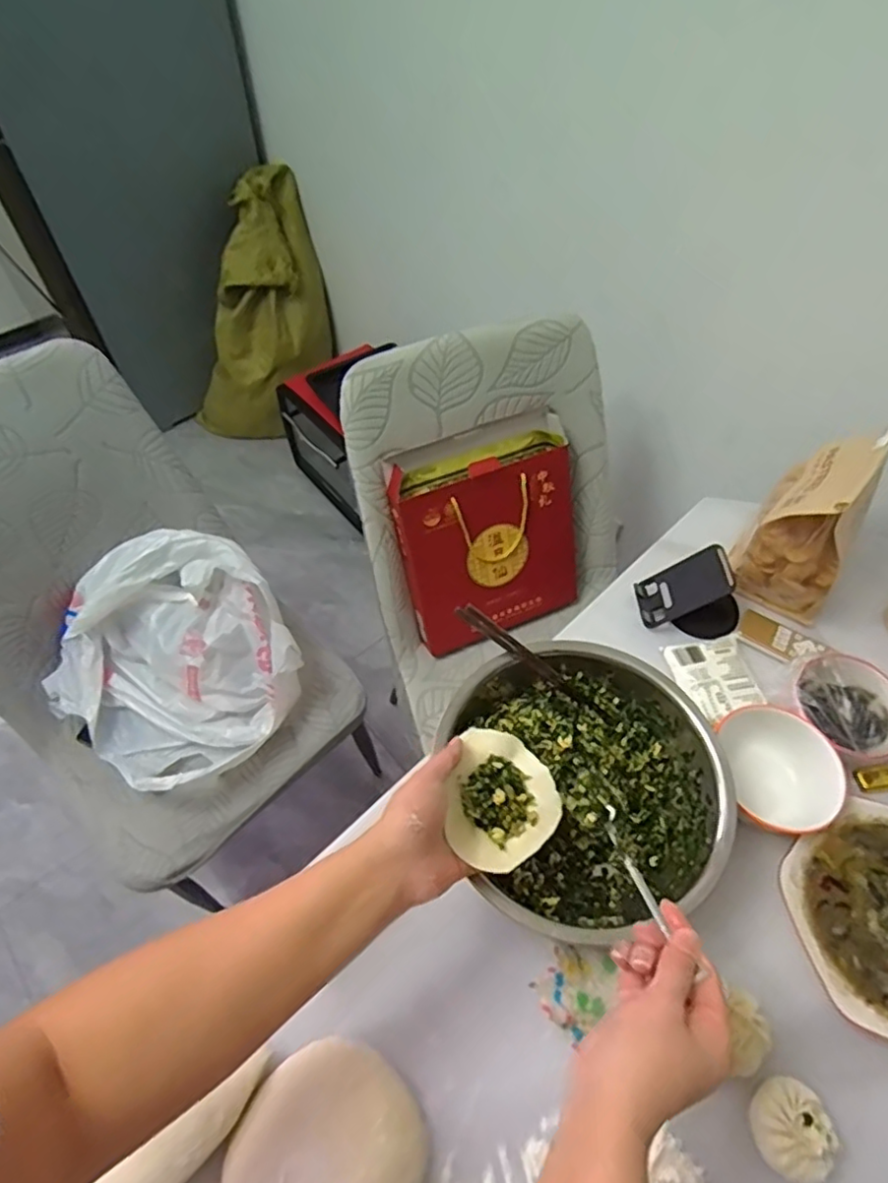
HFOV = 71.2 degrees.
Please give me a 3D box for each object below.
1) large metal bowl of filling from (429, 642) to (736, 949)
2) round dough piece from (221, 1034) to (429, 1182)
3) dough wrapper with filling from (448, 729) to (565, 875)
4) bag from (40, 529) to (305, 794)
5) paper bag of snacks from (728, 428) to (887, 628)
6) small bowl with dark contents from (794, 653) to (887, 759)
[{"bbox_3d":[0.127,0.185,0.599,0.248,0.098,0.267,-12,57,-9],"label":"large metal bowl of filling"},{"bbox_3d":[-0.089,0.421,0.459,0.137,0.046,0.132,0,56,-1],"label":"round dough piece"},{"bbox_3d":[0.043,0.165,0.504,0.097,0.023,0.098,0,56,-1],"label":"dough wrapper with filling"},{"bbox_3d":[-0.394,0.097,0.907,0.322,0.201,0.317,33,62,20],"label":"bag"},{"bbox_3d":[0.423,-0.082,0.712,0.110,0.197,0.134,22,59,14],"label":"paper bag of snacks"},{"bbox_3d":[0.427,0.122,0.656,0.111,0.043,0.110,-32,62,-20],"label":"small bowl with dark contents"}]

